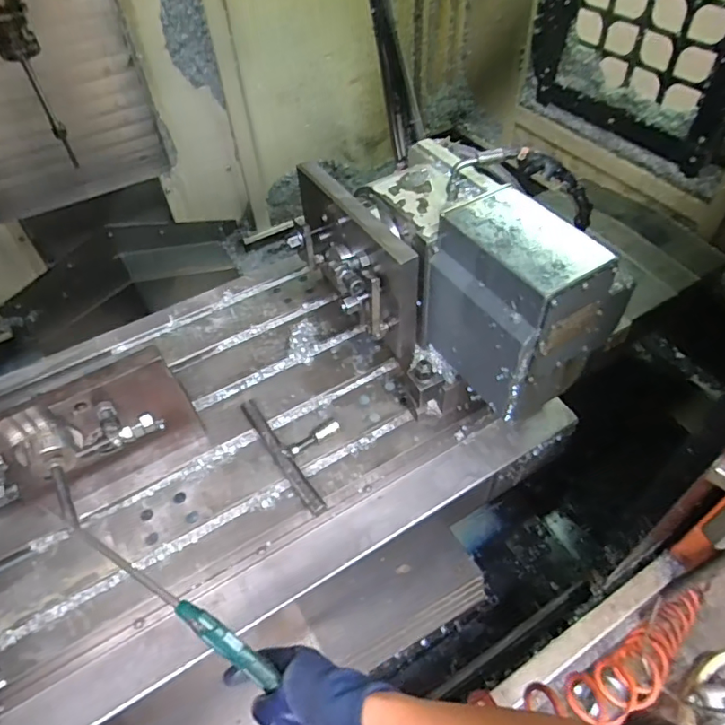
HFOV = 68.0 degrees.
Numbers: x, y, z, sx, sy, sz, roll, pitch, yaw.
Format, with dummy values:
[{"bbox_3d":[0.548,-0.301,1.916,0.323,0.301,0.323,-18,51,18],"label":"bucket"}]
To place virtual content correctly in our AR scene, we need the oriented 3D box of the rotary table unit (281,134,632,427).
[{"bbox_3d":[0.139,-0.131,0.842,0.339,0.323,0.445,-28,54,-19],"label":"rotary table unit"}]

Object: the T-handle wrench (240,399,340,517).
[{"bbox_3d":[-0.094,0.123,0.857,0.108,0.033,0.235,-29,54,-19],"label":"T-handle wrench"}]

